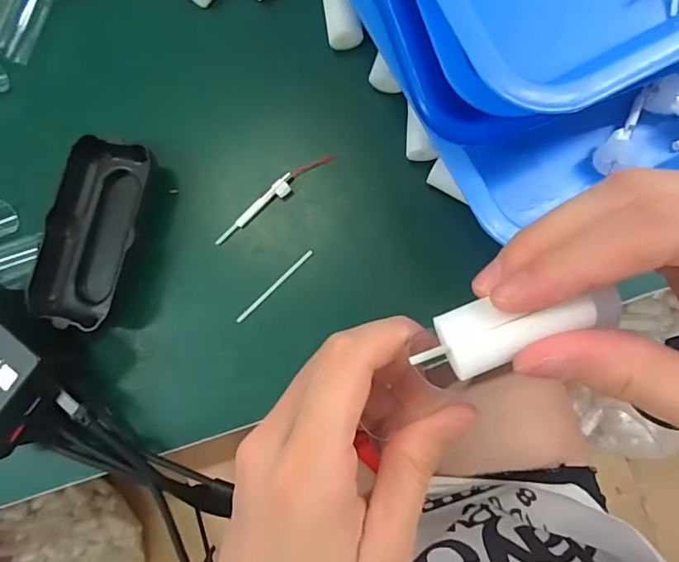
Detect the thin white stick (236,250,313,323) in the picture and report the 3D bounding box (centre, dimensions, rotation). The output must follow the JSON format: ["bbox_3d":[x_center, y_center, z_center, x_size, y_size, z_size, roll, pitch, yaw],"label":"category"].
[{"bbox_3d":[-0.039,0.003,0.294,0.060,0.004,0.004,-44,82,-1],"label":"thin white stick"}]

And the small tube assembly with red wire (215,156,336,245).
[{"bbox_3d":[-0.041,-0.052,0.298,0.088,0.008,0.009,-39,82,0],"label":"small tube assembly with red wire"}]

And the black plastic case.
[{"bbox_3d":[-0.150,-0.031,0.296,0.040,0.023,0.114,15,85,7],"label":"black plastic case"}]

